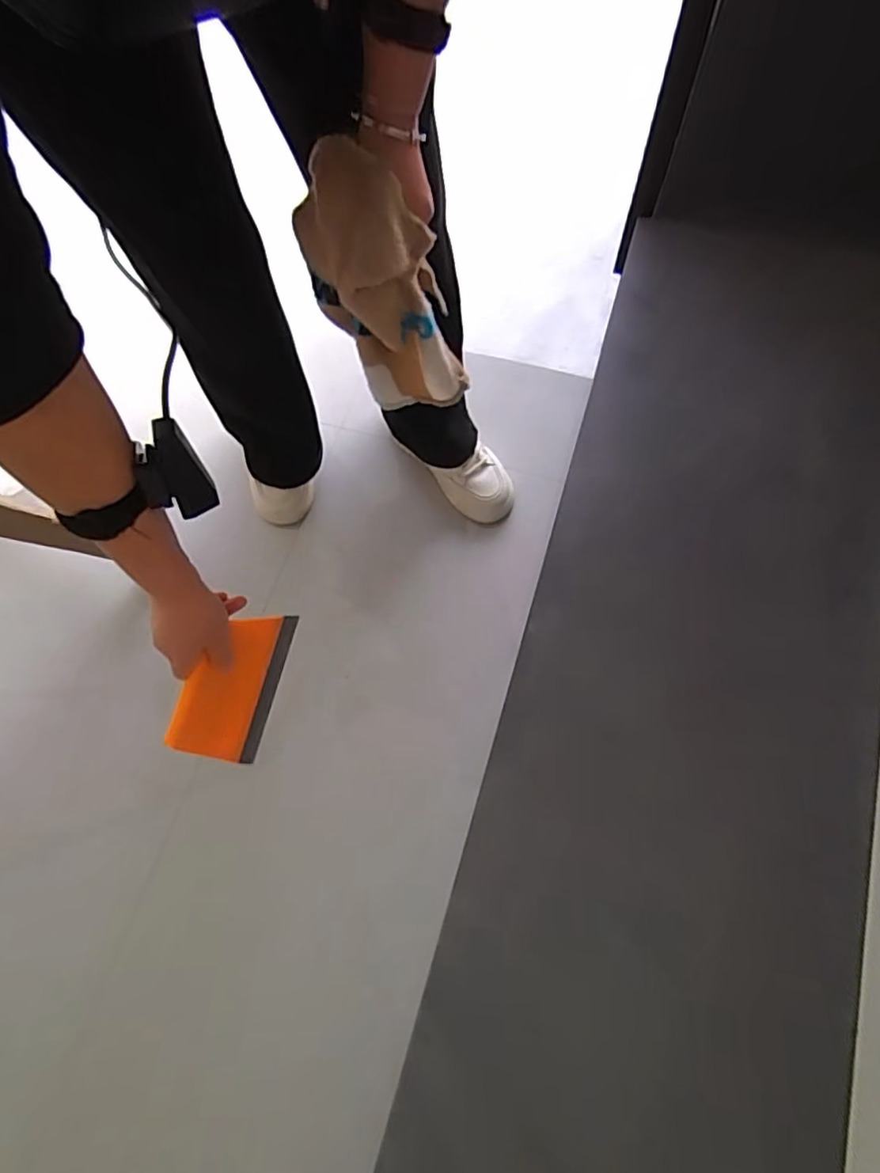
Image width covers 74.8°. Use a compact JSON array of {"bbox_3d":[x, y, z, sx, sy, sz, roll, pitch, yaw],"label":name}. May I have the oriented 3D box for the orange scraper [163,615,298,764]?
[{"bbox_3d":[-0.215,0.106,0.605,0.015,0.129,0.162,12,84,25],"label":"orange scraper"}]

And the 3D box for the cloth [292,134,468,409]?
[{"bbox_3d":[-0.063,-0.273,0.572,0.120,0.268,0.086,24,79,17],"label":"cloth"}]

